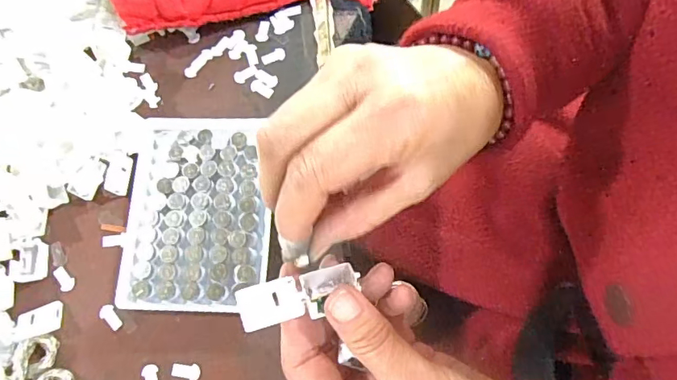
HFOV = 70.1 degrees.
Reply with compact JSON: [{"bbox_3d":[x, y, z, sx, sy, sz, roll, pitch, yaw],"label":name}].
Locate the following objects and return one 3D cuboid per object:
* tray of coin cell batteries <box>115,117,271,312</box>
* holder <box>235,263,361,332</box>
[{"bbox_3d":[-0.095,0.012,0.318,0.094,0.010,0.128,0,73,2],"label":"tray of coin cell batteries"},{"bbox_3d":[-0.019,0.048,0.223,0.055,0.015,0.021,-16,74,-21],"label":"holder"}]

